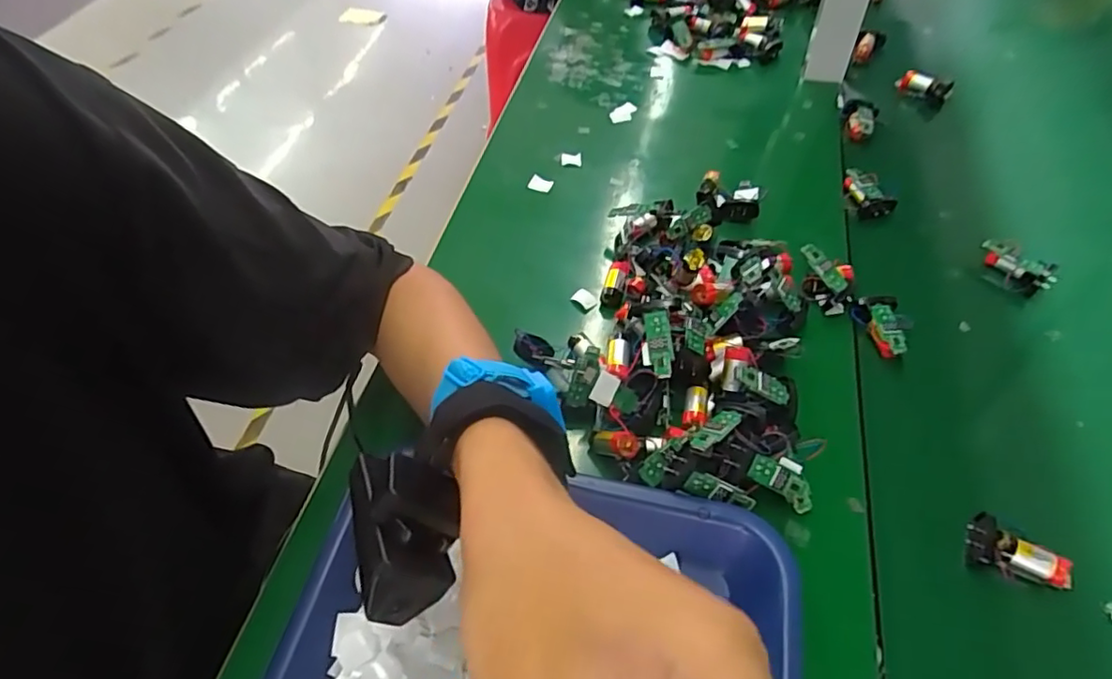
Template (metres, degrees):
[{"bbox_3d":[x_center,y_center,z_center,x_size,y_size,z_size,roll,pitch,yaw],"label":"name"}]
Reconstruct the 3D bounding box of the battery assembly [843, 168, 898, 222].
[{"bbox_3d":[0.278,-0.132,0.541,0.029,0.015,0.054,-9,53,-3],"label":"battery assembly"}]

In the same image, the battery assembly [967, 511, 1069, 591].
[{"bbox_3d":[0.266,0.120,0.347,0.050,0.019,0.033,12,55,13],"label":"battery assembly"}]

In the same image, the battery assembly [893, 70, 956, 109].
[{"bbox_3d":[0.391,-0.268,0.637,0.057,0.023,0.020,20,55,0],"label":"battery assembly"}]

